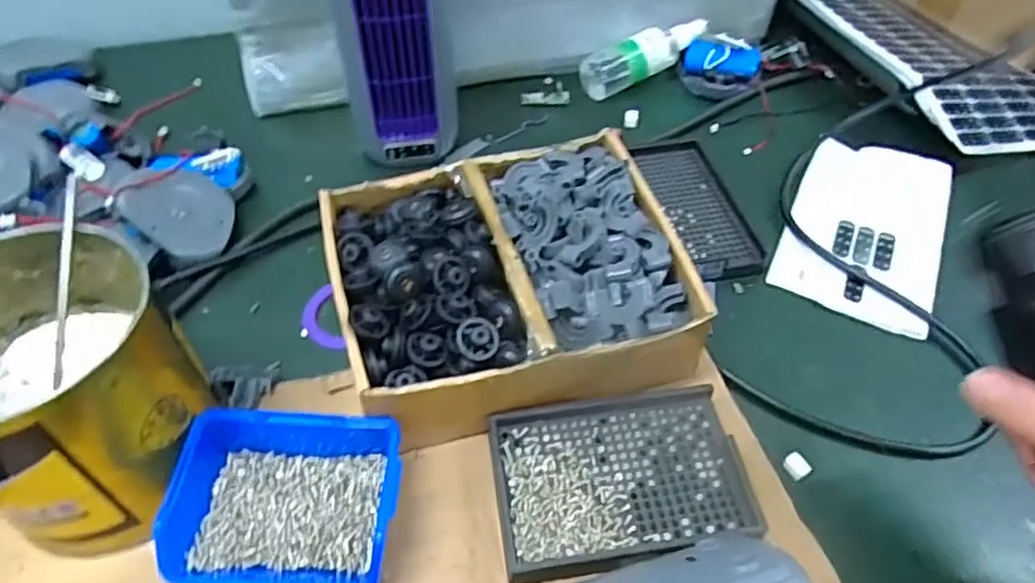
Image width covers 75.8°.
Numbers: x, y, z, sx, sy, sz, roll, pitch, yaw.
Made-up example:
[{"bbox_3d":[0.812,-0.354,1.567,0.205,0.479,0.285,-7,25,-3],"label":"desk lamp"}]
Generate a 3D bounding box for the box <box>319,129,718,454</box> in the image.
[{"bbox_3d":[-0.003,-0.015,0.418,0.217,0.058,0.178,-15,53,-13],"label":"box"}]

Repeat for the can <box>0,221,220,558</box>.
[{"bbox_3d":[-0.233,0.053,0.346,0.130,0.115,0.119,1,51,-1],"label":"can"}]

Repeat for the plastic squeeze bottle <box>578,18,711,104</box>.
[{"bbox_3d":[0.124,-0.222,0.627,0.130,0.042,0.040,-23,55,-18],"label":"plastic squeeze bottle"}]

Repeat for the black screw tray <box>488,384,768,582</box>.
[{"bbox_3d":[0.056,0.104,0.371,0.133,0.029,0.093,-6,51,-6],"label":"black screw tray"}]

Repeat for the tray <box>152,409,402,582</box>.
[{"bbox_3d":[-0.116,0.109,0.347,0.111,0.045,0.087,1,51,0],"label":"tray"}]

